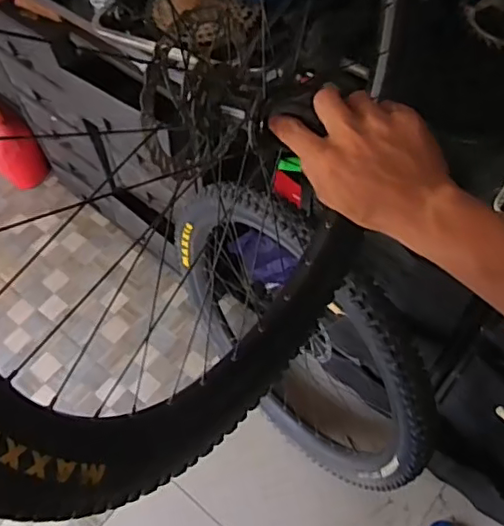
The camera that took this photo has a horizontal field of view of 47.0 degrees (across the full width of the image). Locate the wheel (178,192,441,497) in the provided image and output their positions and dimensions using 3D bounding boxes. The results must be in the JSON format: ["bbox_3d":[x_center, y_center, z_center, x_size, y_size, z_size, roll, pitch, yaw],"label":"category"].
[{"bbox_3d":[0.094,0.164,1.249,0.100,0.696,0.694,-32,107,-26],"label":"wheel"}]

